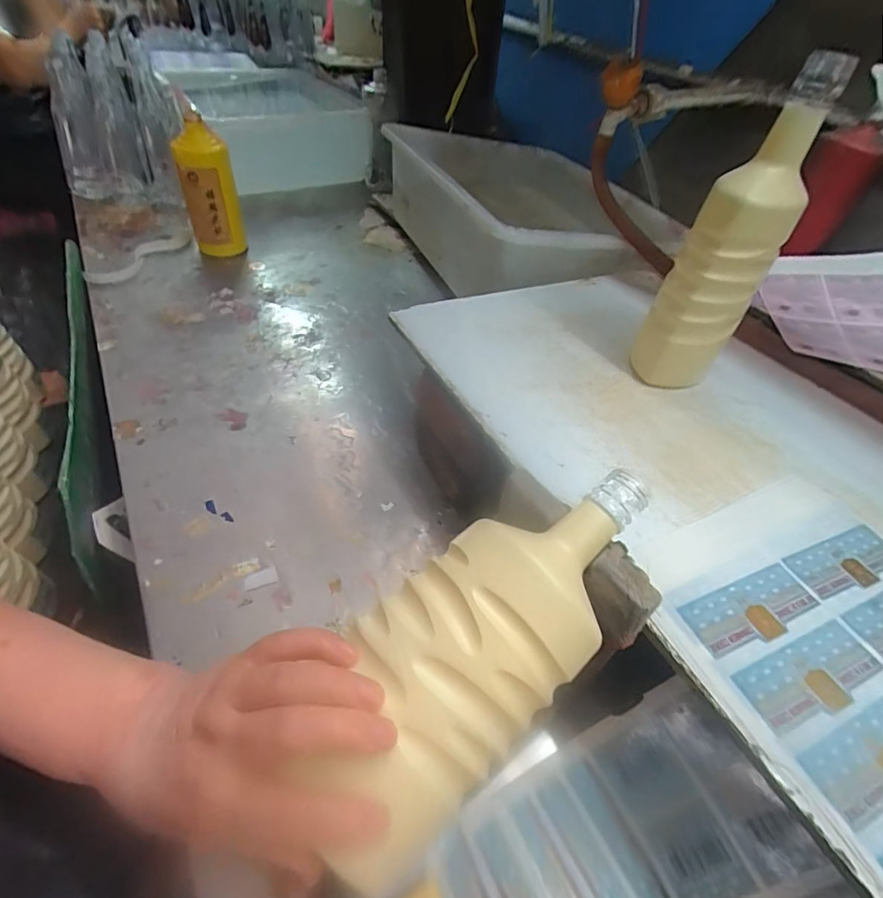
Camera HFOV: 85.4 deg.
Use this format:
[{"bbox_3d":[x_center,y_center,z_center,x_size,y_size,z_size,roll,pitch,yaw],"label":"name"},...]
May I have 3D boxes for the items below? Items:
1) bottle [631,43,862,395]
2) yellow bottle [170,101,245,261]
[{"bbox_3d":[0.248,-0.169,0.412,0.072,0.248,0.090,32,51,23],"label":"bottle"},{"bbox_3d":[-0.344,-0.383,0.719,0.079,0.182,0.062,-19,52,-19],"label":"yellow bottle"}]

